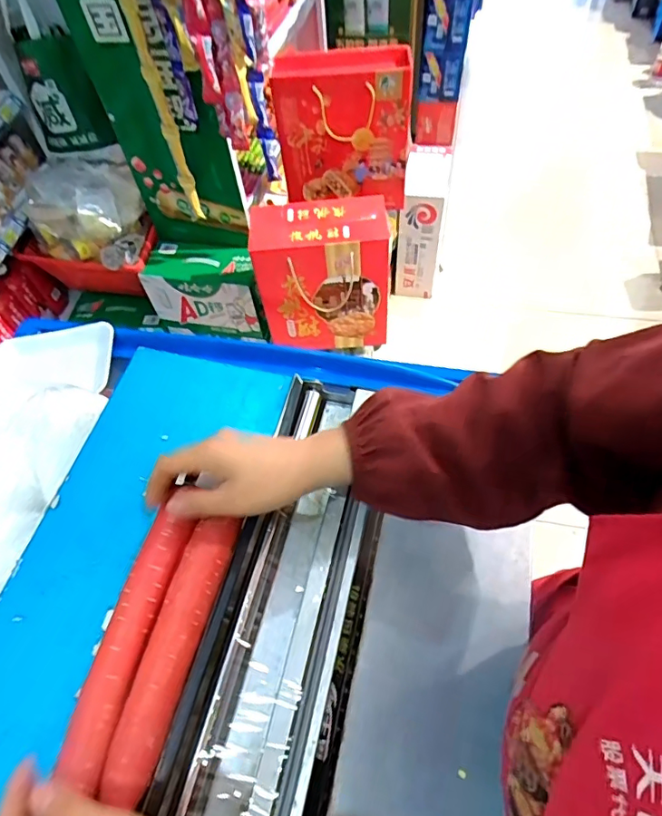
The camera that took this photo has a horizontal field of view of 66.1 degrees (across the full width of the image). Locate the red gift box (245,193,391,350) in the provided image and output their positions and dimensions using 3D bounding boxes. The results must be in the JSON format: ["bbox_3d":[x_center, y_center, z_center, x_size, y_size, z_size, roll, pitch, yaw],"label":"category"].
[{"bbox_3d":[-0.017,-0.333,1.316,0.330,0.350,0.184,2,57,6],"label":"red gift box"}]

